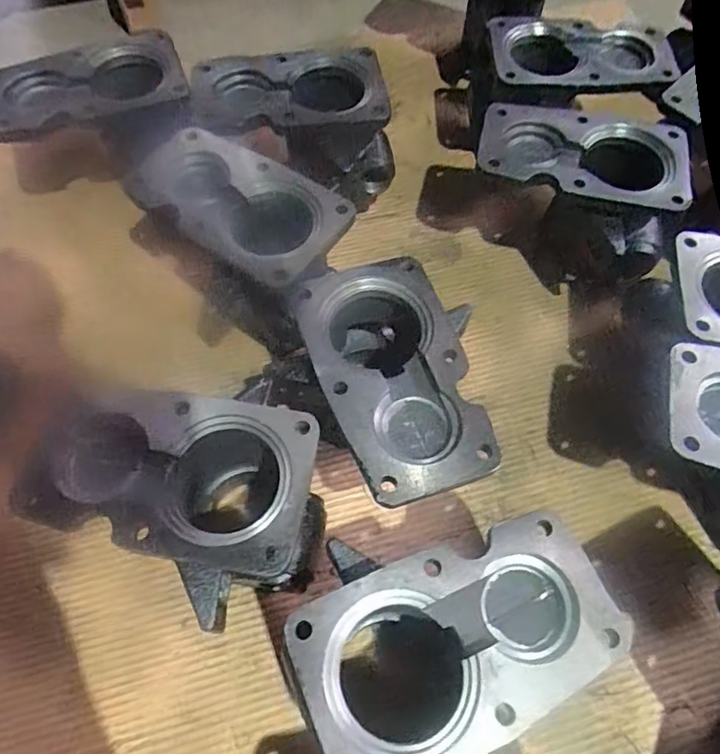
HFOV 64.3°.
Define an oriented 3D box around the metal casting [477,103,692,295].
[{"bbox_3d":[0.206,-0.178,0.578,0.187,0.140,0.113,12,63,4],"label":"metal casting"}]

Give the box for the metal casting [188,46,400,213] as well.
[{"bbox_3d":[-0.066,-0.247,0.606,0.194,0.129,0.125,-4,63,-3],"label":"metal casting"}]

